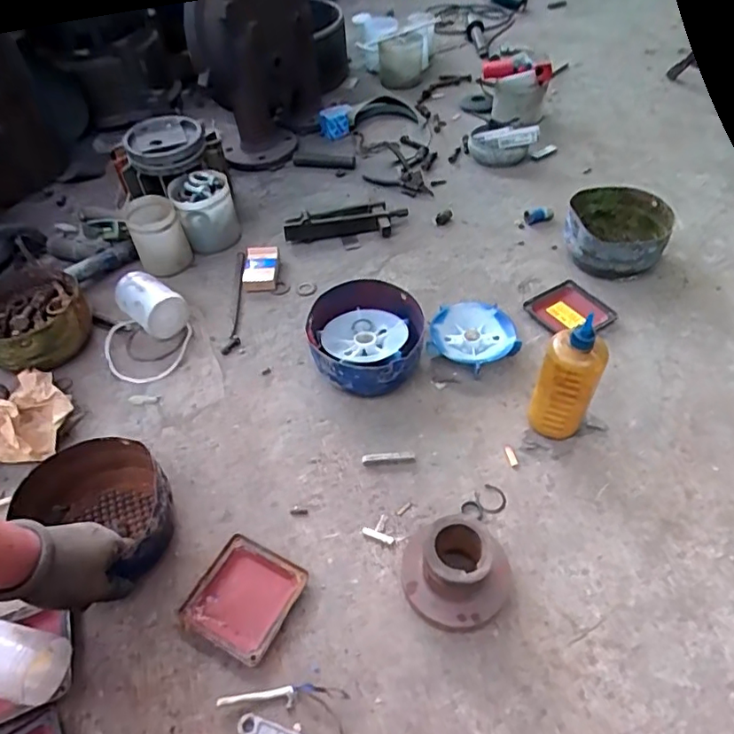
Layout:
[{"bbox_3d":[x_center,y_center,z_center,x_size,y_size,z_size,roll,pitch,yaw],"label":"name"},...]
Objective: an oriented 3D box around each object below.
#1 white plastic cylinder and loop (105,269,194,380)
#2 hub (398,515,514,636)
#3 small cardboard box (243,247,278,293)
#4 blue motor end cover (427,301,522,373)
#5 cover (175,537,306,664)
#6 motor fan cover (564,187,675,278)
[{"bbox_3d":[-0.365,-0.070,0.893,0.148,0.069,0.171,-34,54,-24],"label":"white plastic cylinder and loop"},{"bbox_3d":[0.097,0.218,0.595,0.105,0.093,0.100,-3,48,3],"label":"hub"},{"bbox_3d":[-0.189,-0.177,0.994,0.060,0.027,0.100,-2,49,-1],"label":"small cardboard box"},{"bbox_3d":[0.168,-0.047,0.861,0.136,0.037,0.120,25,54,21],"label":"blue motor end cover"},{"bbox_3d":[-0.139,0.260,0.631,0.110,0.010,0.115,21,53,18],"label":"cover"},{"bbox_3d":[0.431,-0.228,0.976,0.159,0.085,0.185,14,51,18],"label":"motor fan cover"}]

